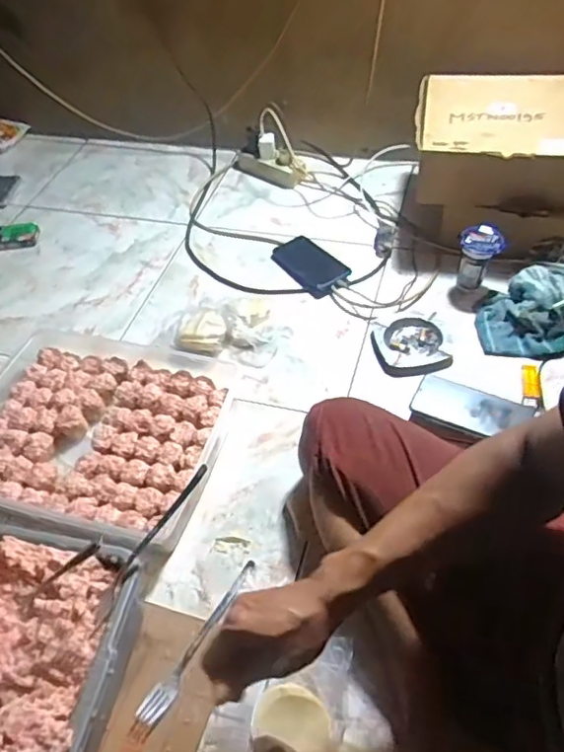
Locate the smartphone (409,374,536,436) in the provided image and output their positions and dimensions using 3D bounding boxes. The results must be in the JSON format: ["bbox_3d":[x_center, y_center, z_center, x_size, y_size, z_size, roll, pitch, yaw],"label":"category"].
[{"bbox_3d":[0.258,0.045,0.802,0.148,0.011,0.061,20,74,14],"label":"smartphone"}]

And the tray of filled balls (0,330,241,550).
[{"bbox_3d":[-0.280,0.074,0.837,0.387,0.050,0.293,13,53,14],"label":"tray of filled balls"}]

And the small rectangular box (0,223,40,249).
[{"bbox_3d":[-0.548,-0.283,1.191,0.101,0.022,0.063,-12,50,-4],"label":"small rectangular box"}]

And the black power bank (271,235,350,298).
[{"bbox_3d":[0.050,-0.205,1.062,0.088,0.018,0.162,-31,55,-20],"label":"black power bank"}]

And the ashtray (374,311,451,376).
[{"bbox_3d":[0.204,-0.050,0.913,0.113,0.024,0.120,-7,51,-2],"label":"ashtray"}]

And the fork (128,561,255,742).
[{"bbox_3d":[-0.091,0.297,0.649,0.026,0.017,0.213,26,57,23],"label":"fork"}]

